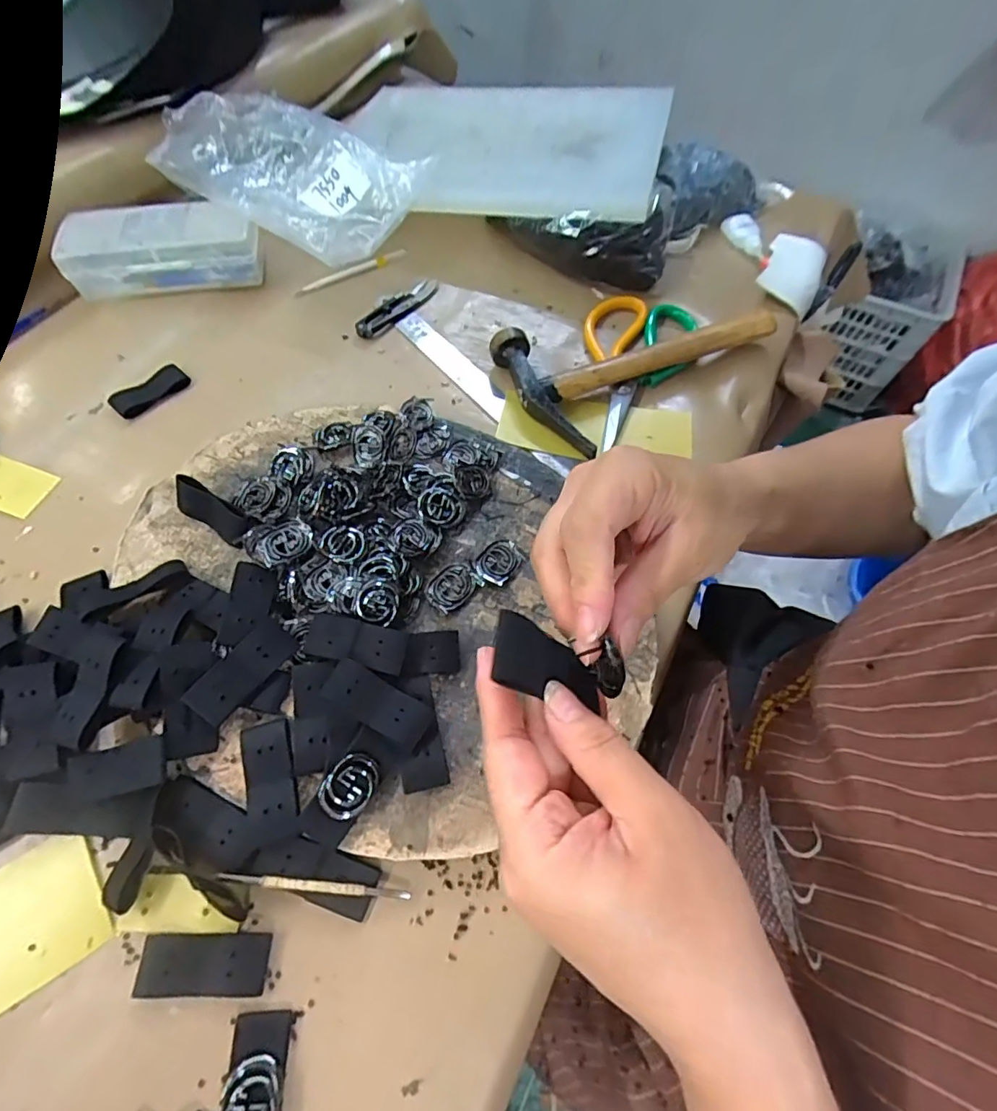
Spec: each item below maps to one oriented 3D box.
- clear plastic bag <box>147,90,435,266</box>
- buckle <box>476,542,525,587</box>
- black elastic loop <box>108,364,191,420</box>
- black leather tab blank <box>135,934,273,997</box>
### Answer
[{"bbox_3d":[-0.197,-0.375,0.521,0.237,0.049,0.154,29,64,14],"label":"clear plastic bag"},{"bbox_3d":[0.000,0.004,0.365,0.026,0.005,0.031,28,63,14],"label":"buckle"},{"bbox_3d":[-0.291,-0.138,0.452,0.028,0.007,0.061,38,66,18],"label":"black elastic loop"},{"bbox_3d":[-0.145,0.201,0.267,0.061,0.007,0.024,1,60,-2],"label":"black leather tab blank"}]

